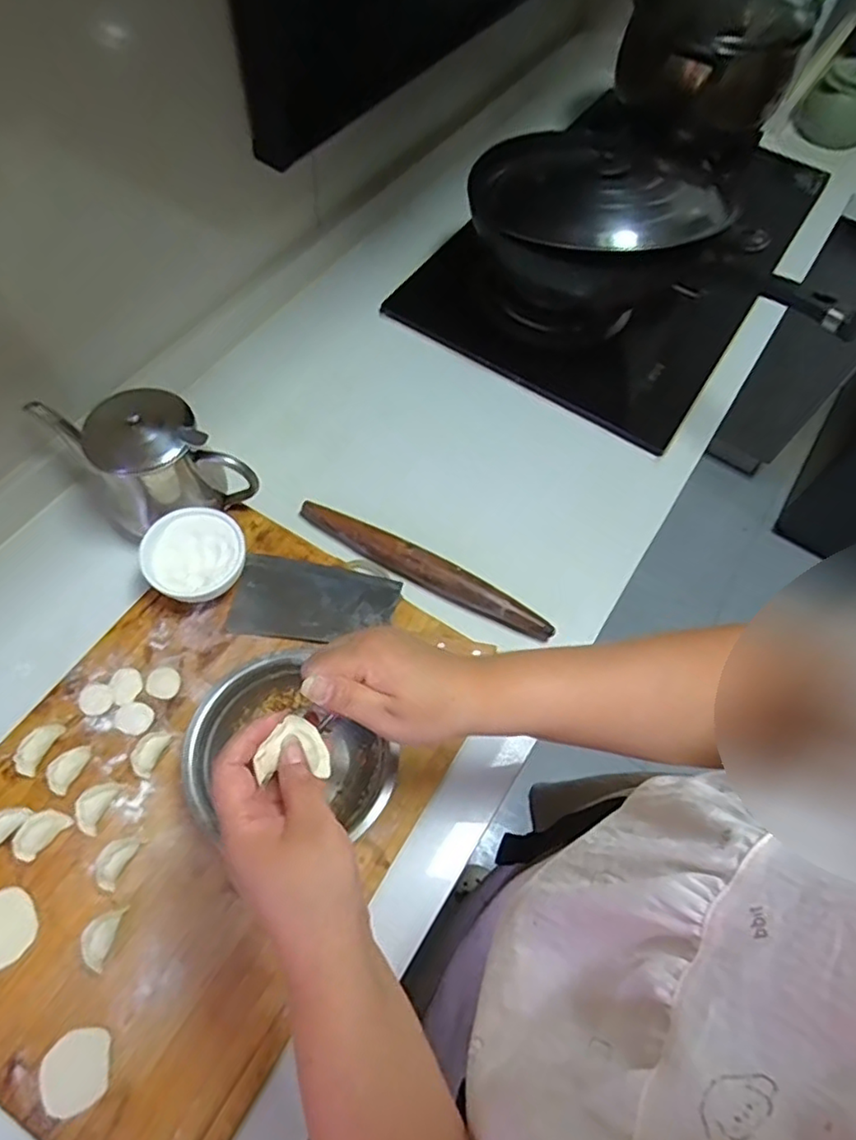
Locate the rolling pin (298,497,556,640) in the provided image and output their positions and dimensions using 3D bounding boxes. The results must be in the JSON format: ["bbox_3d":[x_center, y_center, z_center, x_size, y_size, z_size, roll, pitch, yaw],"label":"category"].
[{"bbox_3d":[-0.006,-0.003,0.694,0.305,0.026,0.030,26,64,10],"label":"rolling pin"}]

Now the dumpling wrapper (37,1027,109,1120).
[{"bbox_3d":[-0.261,0.371,0.468,0.047,0.004,0.049,-8,63,-8],"label":"dumpling wrapper"}]

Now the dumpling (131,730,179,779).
[{"bbox_3d":[-0.249,0.163,0.569,0.021,0.024,0.044,21,63,7],"label":"dumpling"}]

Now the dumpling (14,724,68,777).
[{"bbox_3d":[-0.349,0.157,0.564,0.023,0.013,0.047,26,64,10],"label":"dumpling"}]

